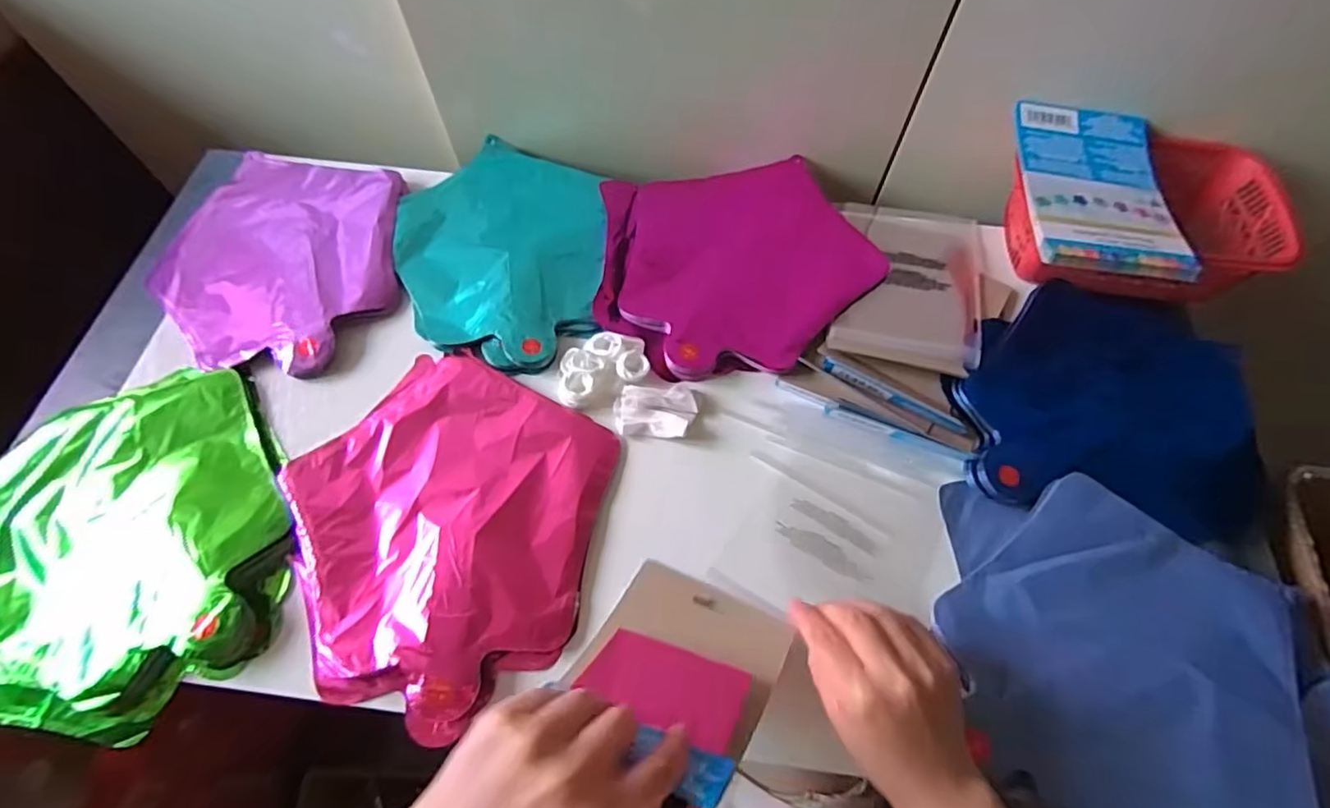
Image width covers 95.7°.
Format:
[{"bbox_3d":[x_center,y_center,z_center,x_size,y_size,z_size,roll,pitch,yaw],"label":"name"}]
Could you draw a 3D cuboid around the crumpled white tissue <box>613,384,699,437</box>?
[{"bbox_3d":[-0.007,0.005,0.476,0.063,0.011,0.042,4,63,1],"label":"crumpled white tissue"}]

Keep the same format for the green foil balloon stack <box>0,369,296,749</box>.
[{"bbox_3d":[-0.386,0.094,0.429,0.235,0.031,0.249,-5,63,-3],"label":"green foil balloon stack"}]

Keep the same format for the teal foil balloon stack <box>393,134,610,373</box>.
[{"bbox_3d":[-0.150,-0.146,0.552,0.185,0.022,0.254,-1,63,-2],"label":"teal foil balloon stack"}]

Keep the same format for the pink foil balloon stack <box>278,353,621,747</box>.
[{"bbox_3d":[-0.161,0.082,0.431,0.220,0.014,0.241,18,64,8],"label":"pink foil balloon stack"}]

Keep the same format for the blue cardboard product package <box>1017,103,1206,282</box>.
[{"bbox_3d":[0.352,-0.182,0.490,0.113,0.016,0.185,7,63,2],"label":"blue cardboard product package"}]

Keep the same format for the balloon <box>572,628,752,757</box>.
[{"bbox_3d":[0.000,0.162,0.348,0.092,0.004,0.056,9,25,22],"label":"balloon"}]

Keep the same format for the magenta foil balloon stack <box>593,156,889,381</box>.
[{"bbox_3d":[0.062,-0.132,0.542,0.245,0.015,0.222,-11,64,-7],"label":"magenta foil balloon stack"}]

